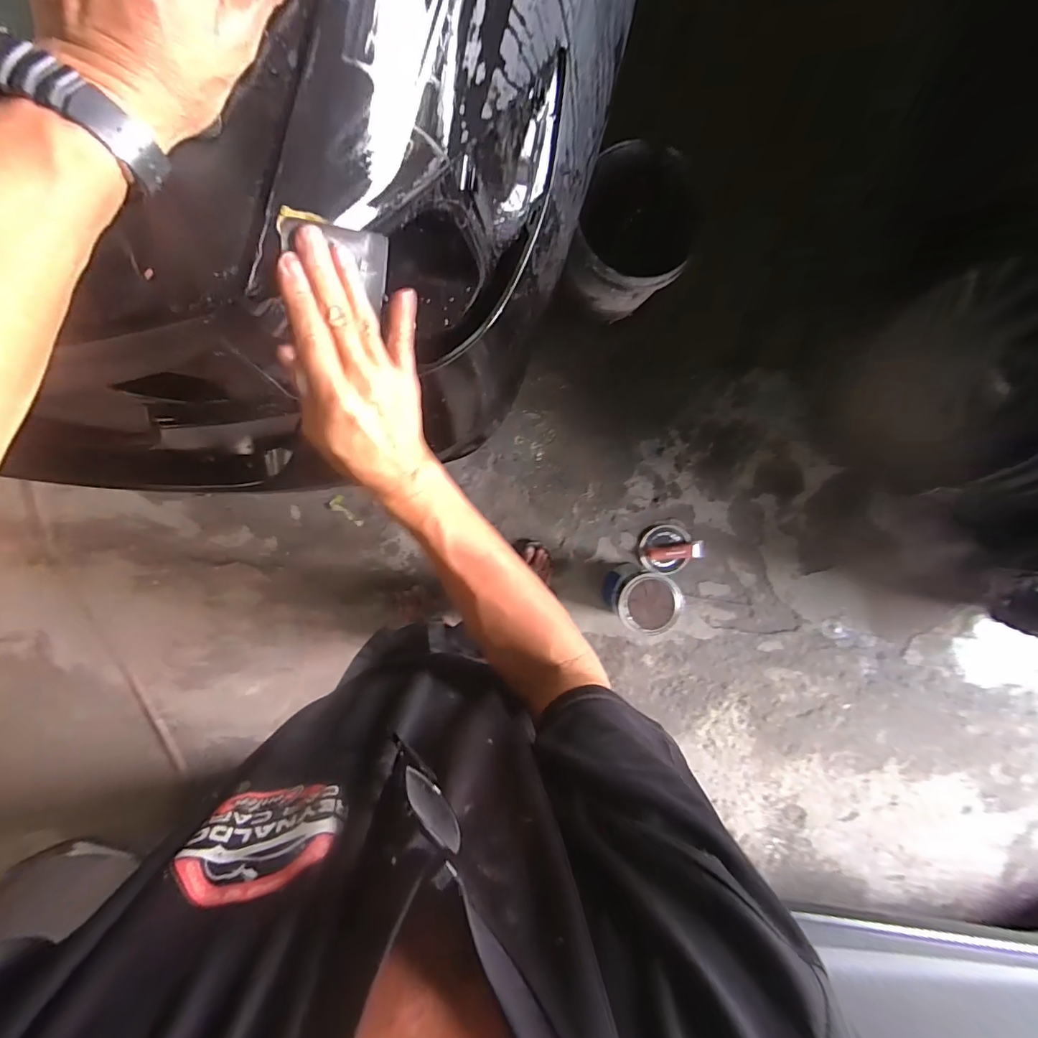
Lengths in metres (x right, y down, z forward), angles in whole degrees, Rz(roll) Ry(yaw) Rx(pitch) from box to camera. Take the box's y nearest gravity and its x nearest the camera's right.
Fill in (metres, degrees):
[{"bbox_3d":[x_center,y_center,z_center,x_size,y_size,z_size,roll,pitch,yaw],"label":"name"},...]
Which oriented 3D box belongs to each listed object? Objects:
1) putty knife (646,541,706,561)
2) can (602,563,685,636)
[{"bbox_3d":[0.445,0.095,1.296,0.157,0.010,0.044,-8,96,19],"label":"putty knife"},{"bbox_3d":[0.329,0.209,1.196,0.163,0.166,0.151,0,94,-3],"label":"can"}]

